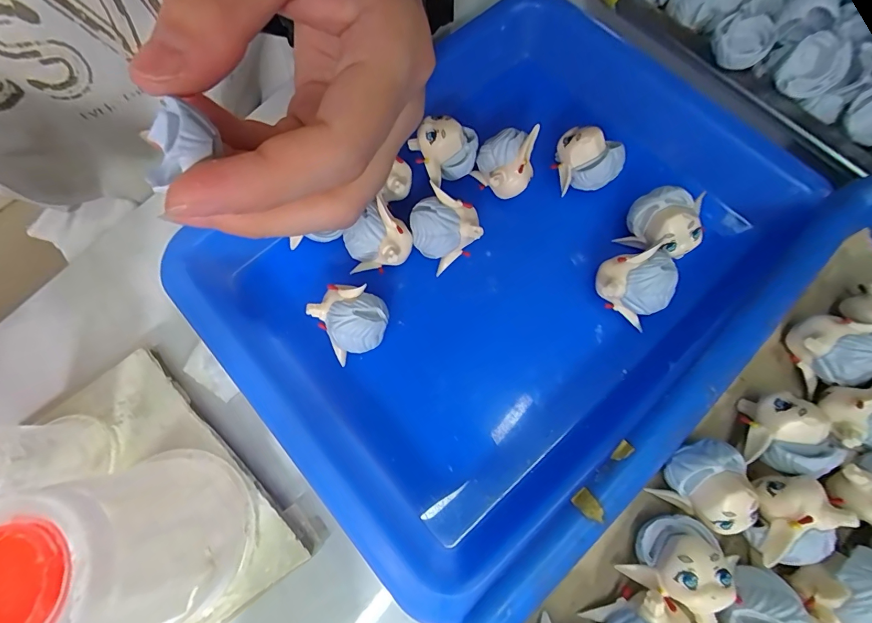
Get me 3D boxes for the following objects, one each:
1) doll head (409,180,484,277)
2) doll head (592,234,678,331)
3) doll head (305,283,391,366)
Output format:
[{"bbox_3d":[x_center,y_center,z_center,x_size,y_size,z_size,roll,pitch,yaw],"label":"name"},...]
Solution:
[{"bbox_3d":[0.003,-0.034,0.172,0.025,0.030,0.024,-28,72,-8],"label":"doll head"},{"bbox_3d":[0.078,-0.012,0.162,0.023,0.023,0.027,-44,75,-12],"label":"doll head"},{"bbox_3d":[-0.032,0.004,0.163,0.026,0.026,0.025,-1,71,2],"label":"doll head"}]

